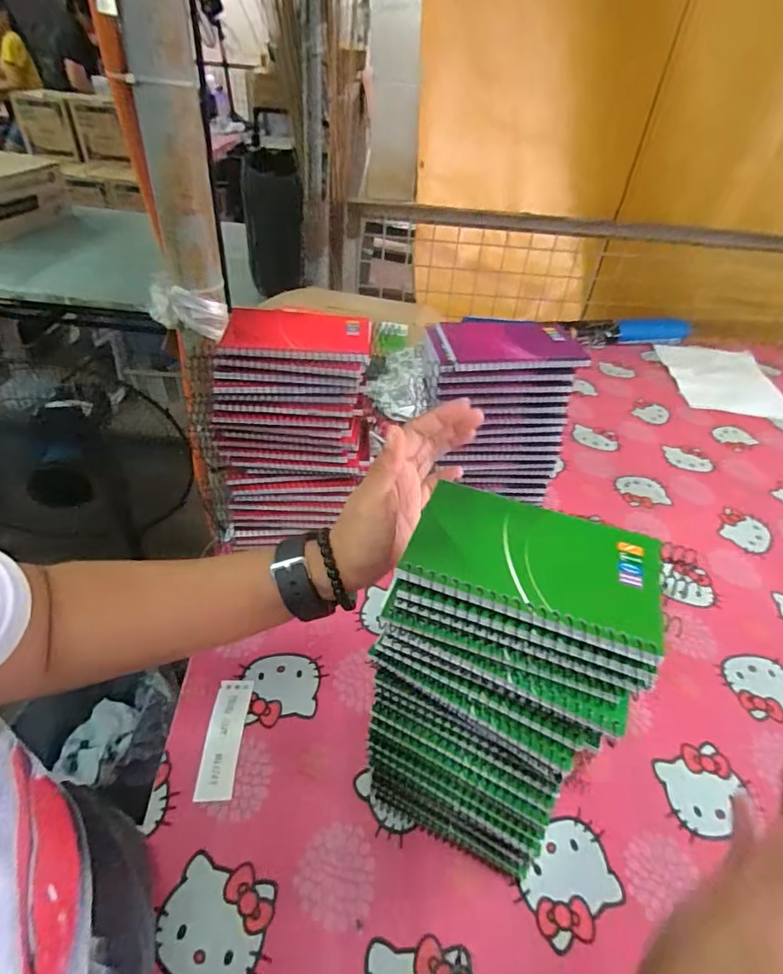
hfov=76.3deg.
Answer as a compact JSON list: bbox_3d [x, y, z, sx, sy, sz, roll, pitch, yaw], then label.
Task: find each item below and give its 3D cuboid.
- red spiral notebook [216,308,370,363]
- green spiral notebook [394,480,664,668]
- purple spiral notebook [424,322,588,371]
[{"bbox_3d":[-0.086,-0.143,0.464,0.132,0.016,0.077,5,41,-1],"label":"red spiral notebook"},{"bbox_3d":[0.078,0.037,0.269,0.127,0.010,0.076,17,42,13],"label":"green spiral notebook"},{"bbox_3d":[0.110,-0.143,0.492,0.143,0.015,0.093,0,41,-6],"label":"purple spiral notebook"}]

